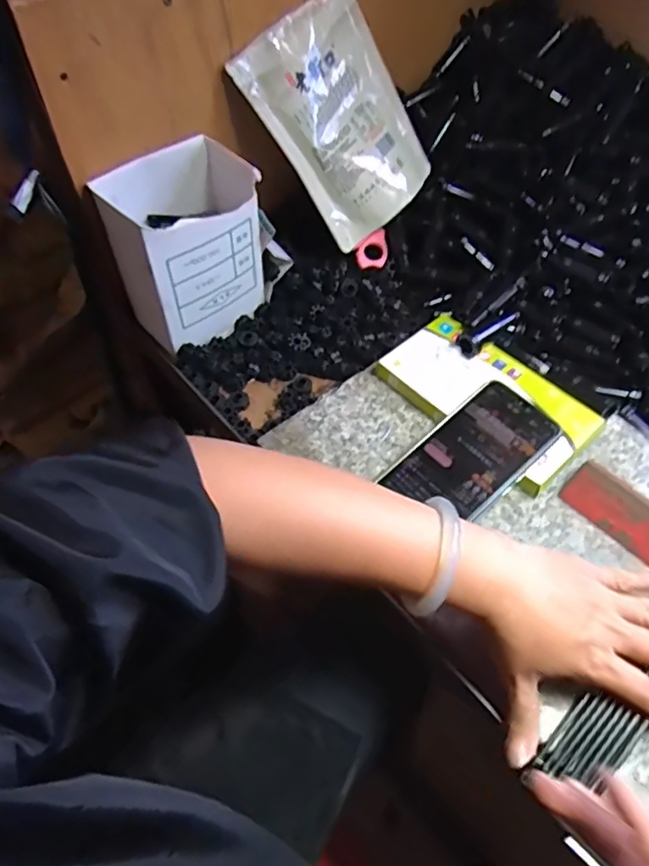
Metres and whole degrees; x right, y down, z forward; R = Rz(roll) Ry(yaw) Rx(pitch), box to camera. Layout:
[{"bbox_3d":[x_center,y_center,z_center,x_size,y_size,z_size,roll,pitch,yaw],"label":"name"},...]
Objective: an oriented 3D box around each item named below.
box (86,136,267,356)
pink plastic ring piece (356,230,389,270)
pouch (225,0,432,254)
[{"bbox_3d":[-0.123,-0.175,0.543,0.125,0.147,0.085,-33,61,-20],"label":"box"},{"bbox_3d":[0.051,-0.193,0.611,0.034,0.009,0.044,5,78,-11],"label":"pink plastic ring piece"},{"bbox_3d":[0.020,-0.295,0.555,0.139,0.193,0.015,-46,30,-11],"label":"pouch"}]

